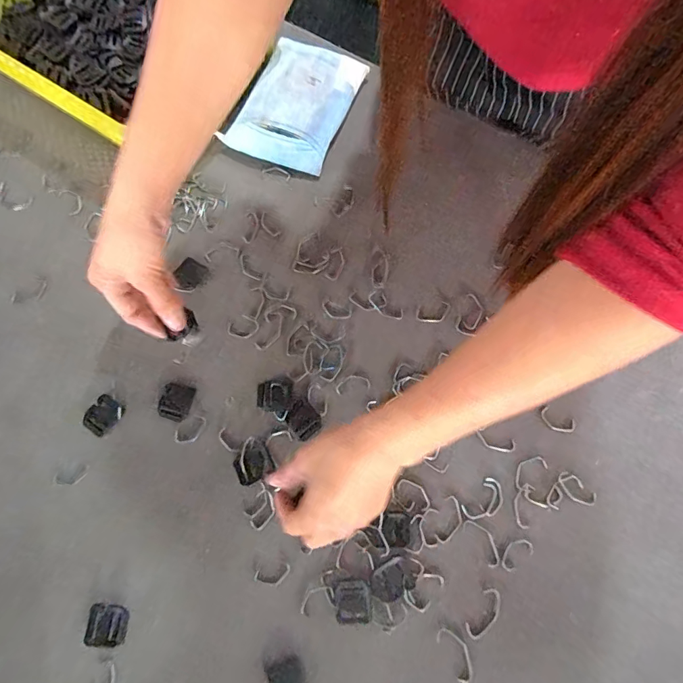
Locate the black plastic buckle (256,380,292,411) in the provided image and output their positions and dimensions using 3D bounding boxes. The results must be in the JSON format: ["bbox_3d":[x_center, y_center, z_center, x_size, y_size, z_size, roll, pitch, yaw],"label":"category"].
[{"bbox_3d":[-0.066,0.052,0.427,0.033,0.004,0.030,0,74,-1],"label":"black plastic buckle"}]

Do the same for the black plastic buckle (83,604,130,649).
[{"bbox_3d":[-0.200,0.242,0.371,0.032,0.004,0.031,5,74,1],"label":"black plastic buckle"}]

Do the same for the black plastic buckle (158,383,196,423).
[{"bbox_3d":[-0.162,0.059,0.426,0.029,0.004,0.034,14,74,3],"label":"black plastic buckle"}]

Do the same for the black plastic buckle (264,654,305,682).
[{"bbox_3d":[-0.045,0.283,0.362,0.030,0.004,0.036,-18,75,-6],"label":"black plastic buckle"}]

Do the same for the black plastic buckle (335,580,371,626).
[{"bbox_3d":[0.010,0.225,0.377,0.030,0.004,0.032,-4,74,-2],"label":"black plastic buckle"}]

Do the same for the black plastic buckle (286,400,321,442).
[{"bbox_3d":[-0.038,0.076,0.419,0.029,0.004,0.034,-41,78,-11],"label":"black plastic buckle"}]

